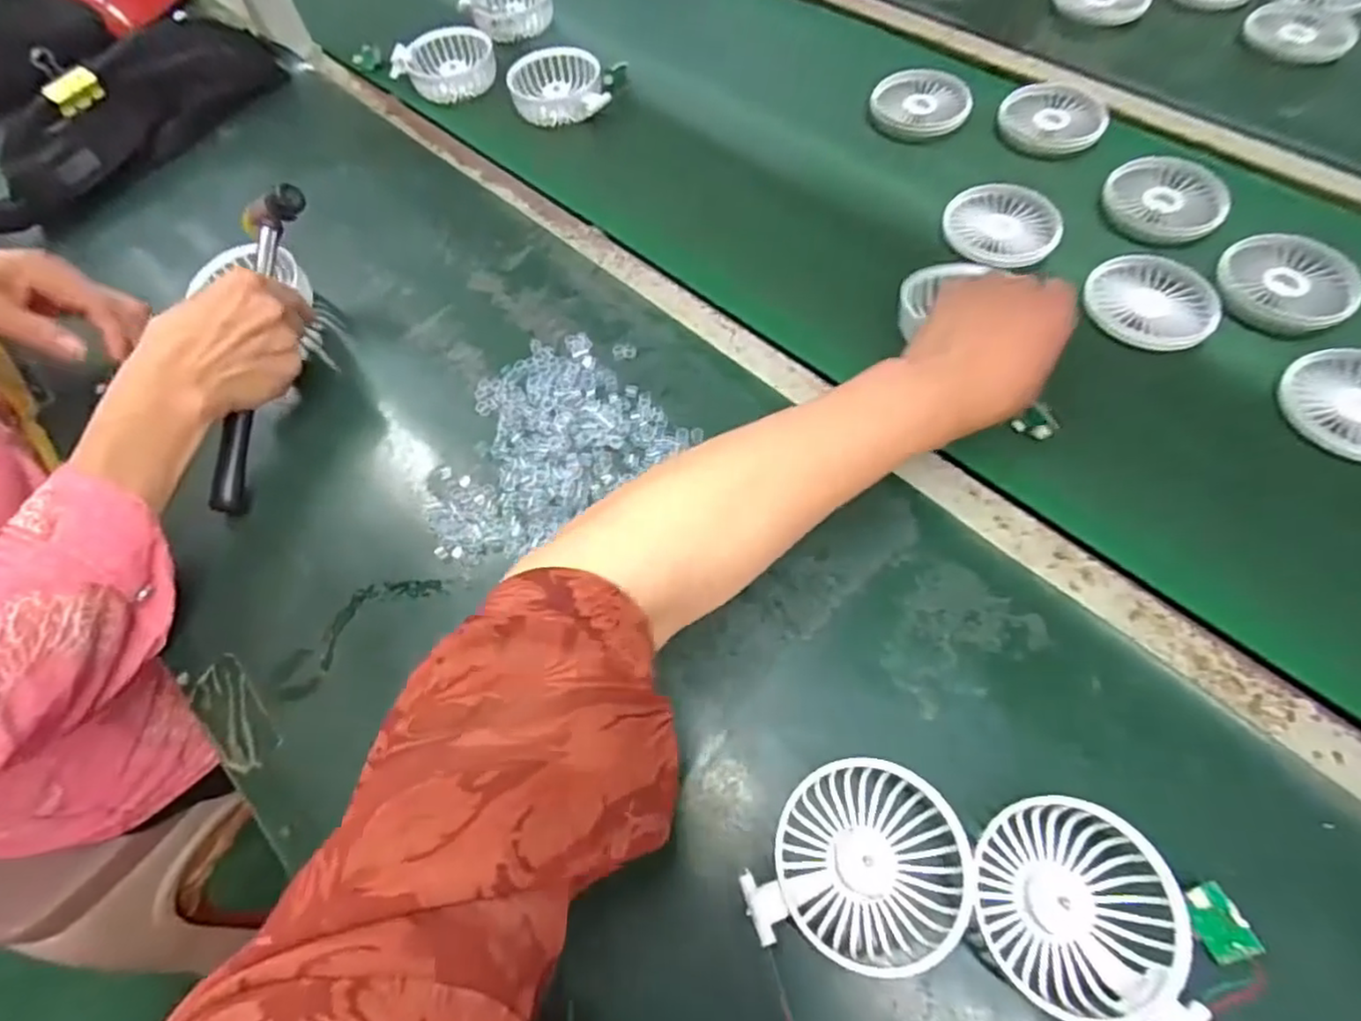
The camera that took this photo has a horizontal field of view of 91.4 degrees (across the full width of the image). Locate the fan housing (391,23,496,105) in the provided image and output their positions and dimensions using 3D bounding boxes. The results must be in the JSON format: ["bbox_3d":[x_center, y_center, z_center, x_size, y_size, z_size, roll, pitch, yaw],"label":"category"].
[{"bbox_3d":[-0.241,-0.456,0.680,0.100,0.033,0.072,-16,64,-5],"label":"fan housing"}]

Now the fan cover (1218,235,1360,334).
[{"bbox_3d":[0.446,-0.169,0.490,0.087,0.014,0.087,-22,64,-7],"label":"fan cover"}]

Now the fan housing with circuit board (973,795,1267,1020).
[{"bbox_3d":[0.199,0.193,0.307,0.117,0.034,0.084,27,68,16],"label":"fan housing with circuit board"}]

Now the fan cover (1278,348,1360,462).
[{"bbox_3d":[0.457,-0.072,0.444,0.090,0.018,0.090,30,69,17],"label":"fan cover"}]

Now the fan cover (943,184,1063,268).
[{"bbox_3d":[0.257,-0.231,0.541,0.087,0.019,0.083,-20,64,-7],"label":"fan cover"}]

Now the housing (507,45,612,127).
[{"bbox_3d":[-0.118,-0.416,0.653,0.094,0.034,0.084,-3,64,2],"label":"housing"}]

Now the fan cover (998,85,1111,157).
[{"bbox_3d":[0.336,-0.353,0.597,0.082,0.009,0.082,-21,71,3],"label":"fan cover"}]

